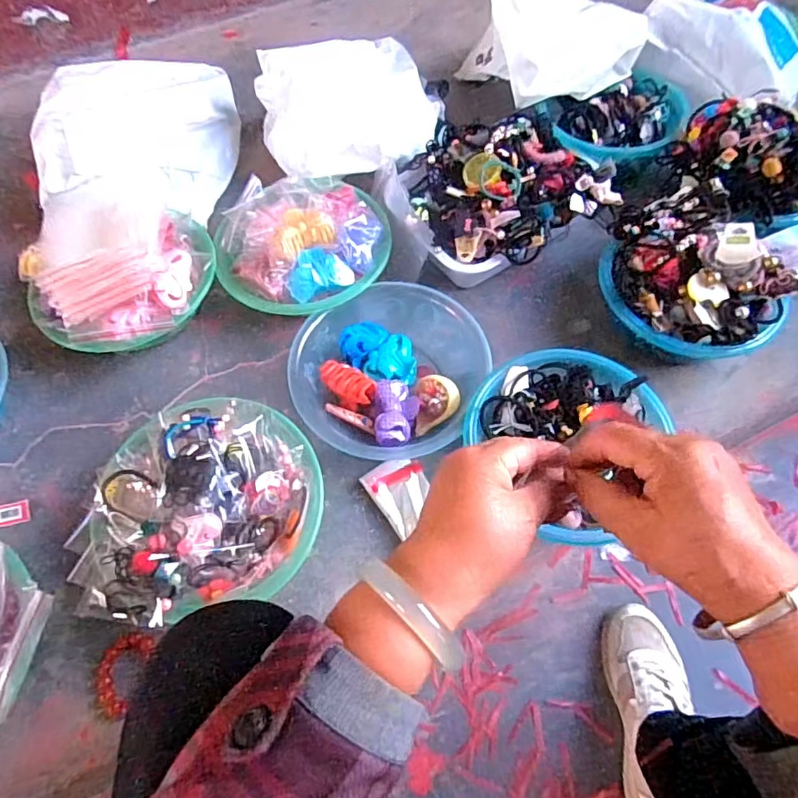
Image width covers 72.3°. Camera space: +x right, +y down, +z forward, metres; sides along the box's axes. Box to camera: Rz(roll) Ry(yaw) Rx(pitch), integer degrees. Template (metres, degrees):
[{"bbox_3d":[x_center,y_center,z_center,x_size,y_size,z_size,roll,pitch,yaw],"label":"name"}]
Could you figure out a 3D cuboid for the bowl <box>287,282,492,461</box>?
[{"bbox_3d":[-0.016,-0.033,0.690,0.218,0.070,0.223,-1,62,2],"label":"bowl"}]

